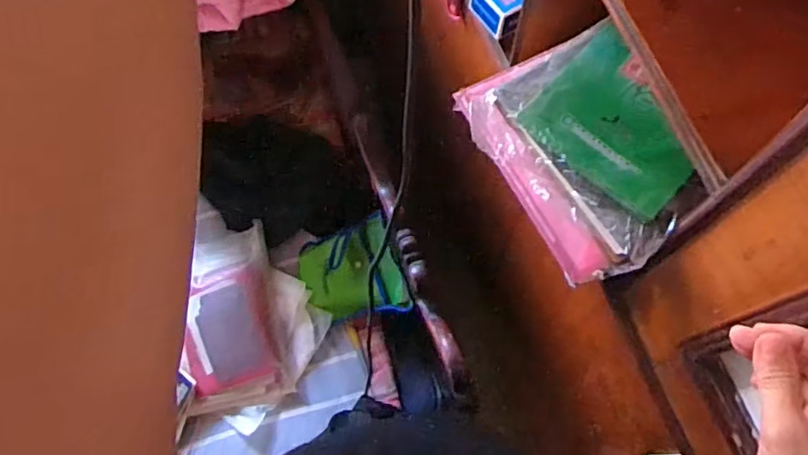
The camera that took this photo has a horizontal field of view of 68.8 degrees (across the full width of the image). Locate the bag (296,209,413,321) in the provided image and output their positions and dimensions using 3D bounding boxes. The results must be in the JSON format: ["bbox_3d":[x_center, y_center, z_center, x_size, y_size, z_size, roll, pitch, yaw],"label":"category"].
[{"bbox_3d":[-0.094,0.077,1.053,0.196,0.126,0.161,-6,70,0],"label":"bag"}]

